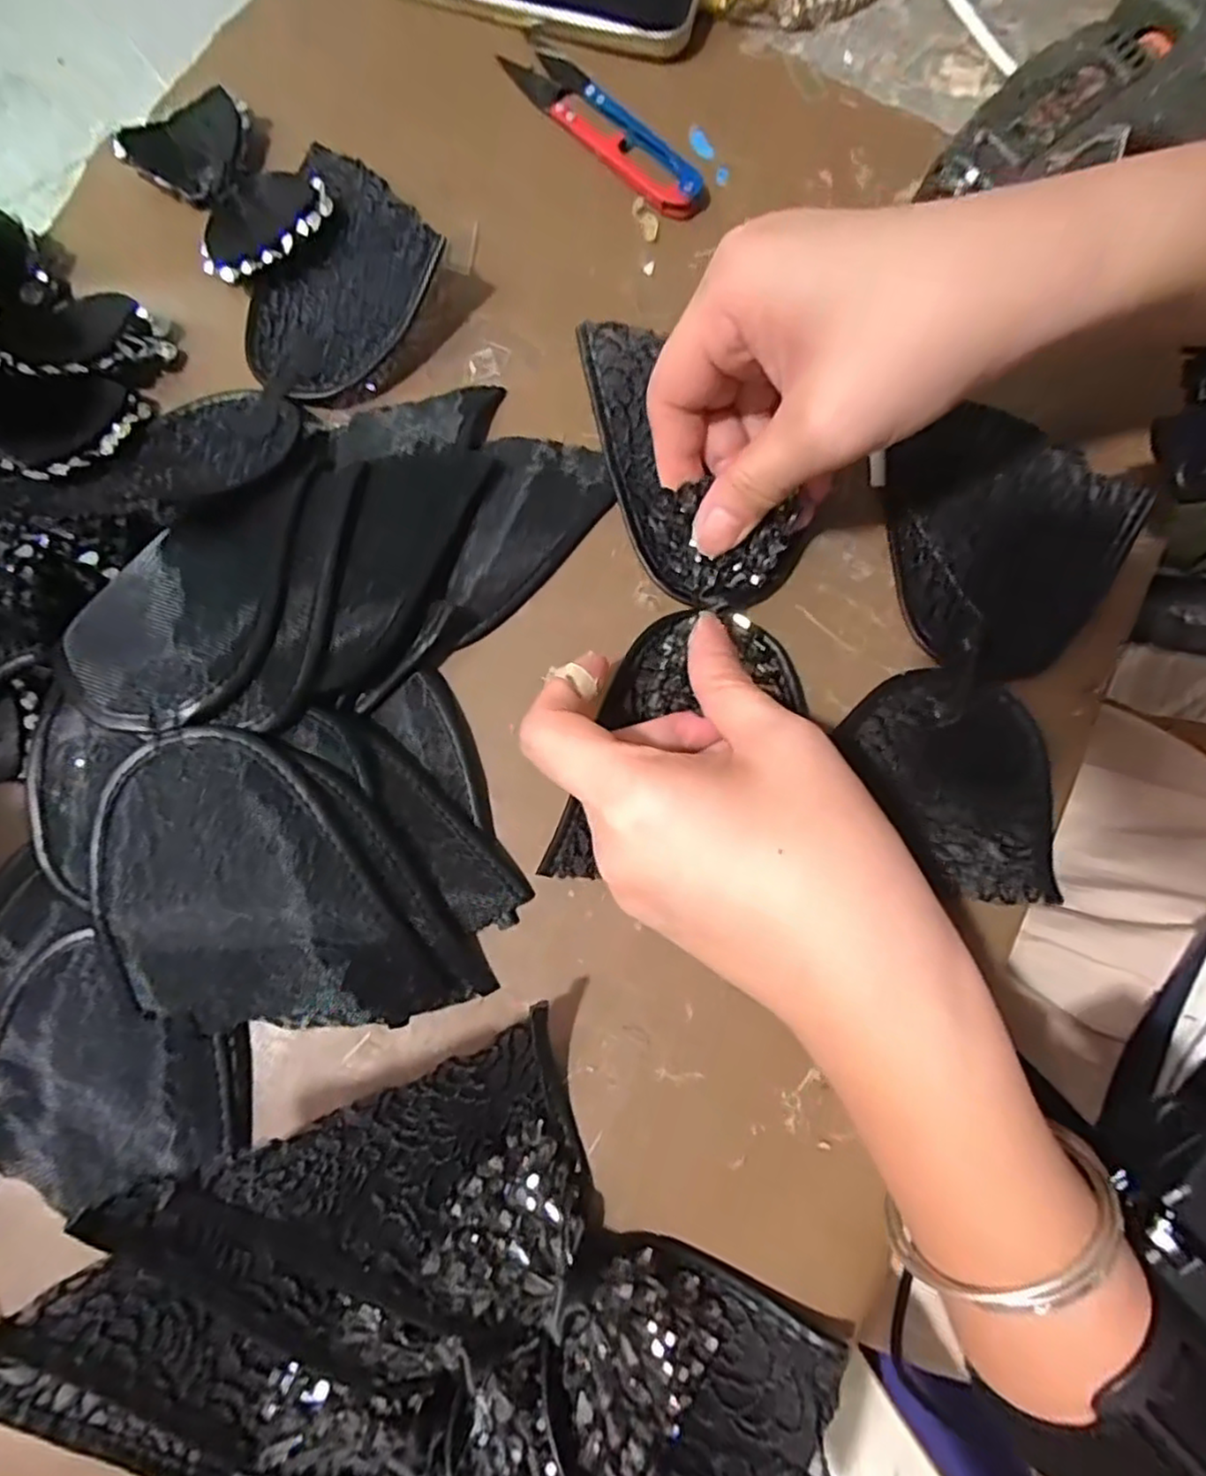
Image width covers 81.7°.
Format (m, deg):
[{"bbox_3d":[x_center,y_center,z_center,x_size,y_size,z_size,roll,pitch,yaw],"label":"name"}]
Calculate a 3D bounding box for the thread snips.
[{"bbox_3d":[0.001,-0.271,0.308,0.026,0.009,0.117,-42,83,-9],"label":"thread snips"}]

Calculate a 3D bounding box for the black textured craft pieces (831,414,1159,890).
[{"bbox_3d":[0.140,-0.034,0.255,0.077,0.030,0.175,14,79,1],"label":"black textured craft pieces"}]

